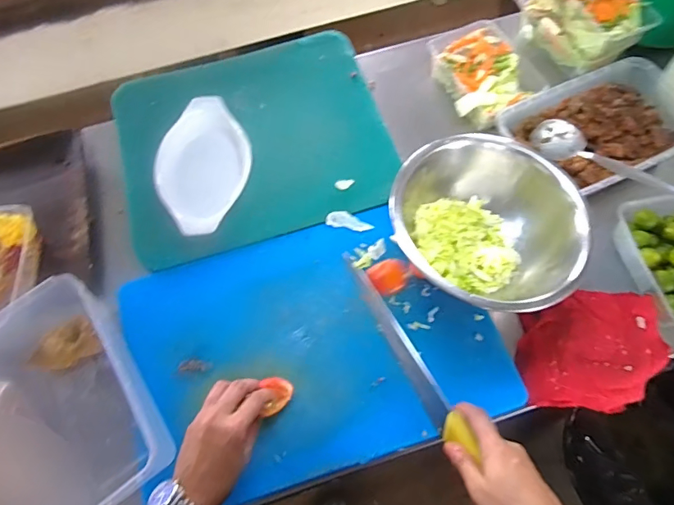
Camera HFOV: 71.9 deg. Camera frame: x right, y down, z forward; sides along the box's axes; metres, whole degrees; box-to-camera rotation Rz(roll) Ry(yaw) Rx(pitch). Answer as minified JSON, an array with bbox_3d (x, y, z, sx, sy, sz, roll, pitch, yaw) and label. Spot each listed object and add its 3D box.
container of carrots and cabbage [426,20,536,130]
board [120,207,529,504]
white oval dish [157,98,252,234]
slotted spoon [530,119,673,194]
[{"bbox_3d":[0.226,-0.275,0.730,0.116,0.062,0.186,-17,66,-6],"label":"container of carrots and cabbage"},{"bbox_3d":[-0.018,0.107,0.572,0.429,0.019,0.297,-17,66,-7],"label":"board"},{"bbox_3d":[-0.188,-0.121,0.661,0.128,0.035,0.222,-3,65,0],"label":"white oval dish"},{"bbox_3d":[0.358,-0.129,0.628,0.205,0.029,0.051,36,70,30],"label":"slotted spoon"}]

